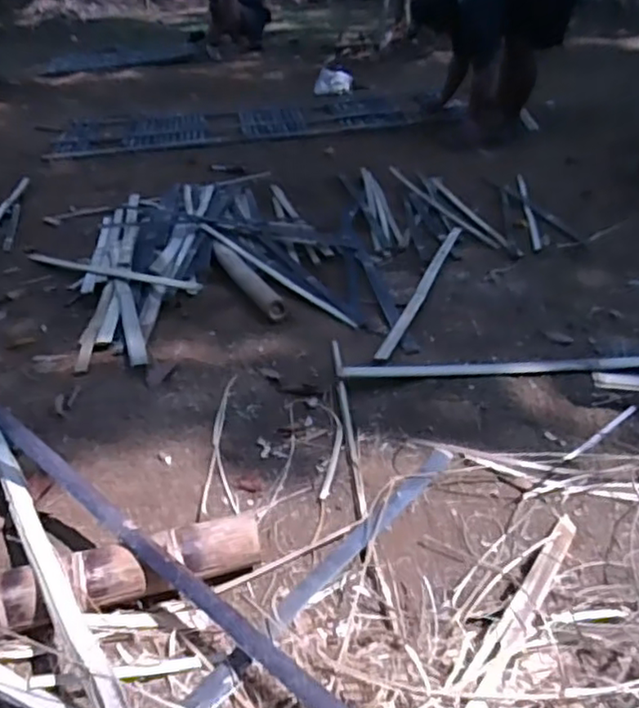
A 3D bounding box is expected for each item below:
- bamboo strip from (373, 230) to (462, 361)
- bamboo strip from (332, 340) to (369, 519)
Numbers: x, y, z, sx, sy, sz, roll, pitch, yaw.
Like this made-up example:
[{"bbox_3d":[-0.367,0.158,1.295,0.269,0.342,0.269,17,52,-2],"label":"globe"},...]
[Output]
[{"bbox_3d":[0.295,-0.201,1.793,0.036,0.011,0.909,10,35,18],"label":"bamboo strip"},{"bbox_3d":[0.053,0.109,1.243,0.014,0.018,0.589,-3,29,-2],"label":"bamboo strip"}]

